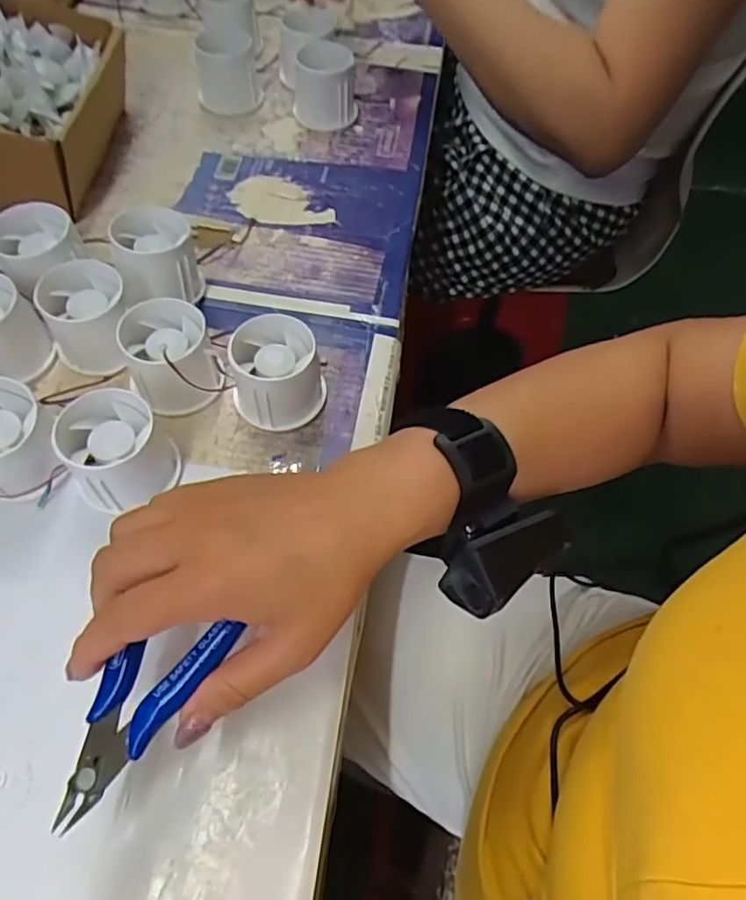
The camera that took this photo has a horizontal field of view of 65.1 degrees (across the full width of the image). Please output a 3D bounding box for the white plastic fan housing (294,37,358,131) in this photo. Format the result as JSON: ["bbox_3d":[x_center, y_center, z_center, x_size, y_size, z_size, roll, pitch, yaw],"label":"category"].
[{"bbox_3d":[-0.042,-0.325,0.519,0.052,0.054,0.046,7,61,0],"label":"white plastic fan housing"}]

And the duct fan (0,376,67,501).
[{"bbox_3d":[-0.202,-0.004,0.324,0.053,0.055,0.049,2,61,-3],"label":"duct fan"}]

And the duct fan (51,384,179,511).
[{"bbox_3d":[-0.143,0.002,0.330,0.056,0.049,0.051,-28,66,-18],"label":"duct fan"}]

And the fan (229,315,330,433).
[{"bbox_3d":[-0.058,-0.046,0.362,0.054,0.052,0.050,-5,61,-7],"label":"fan"}]

